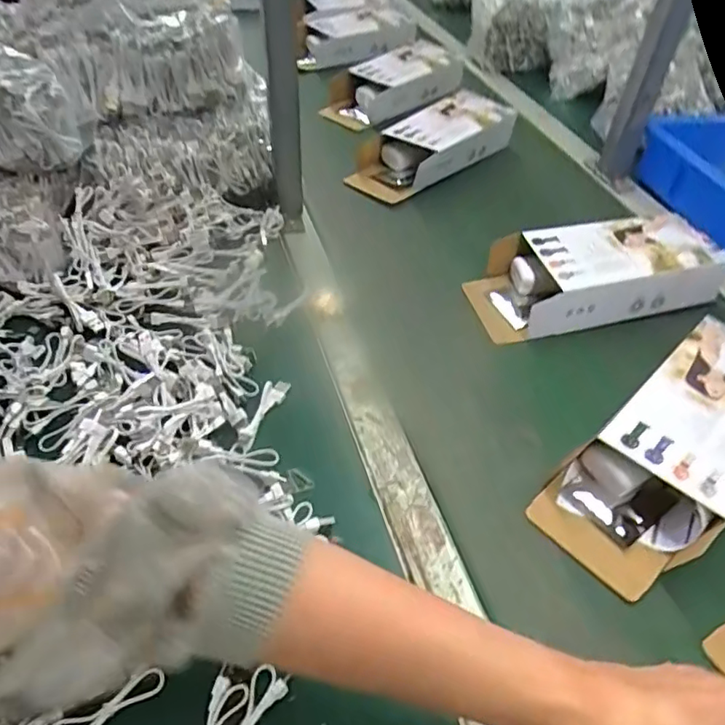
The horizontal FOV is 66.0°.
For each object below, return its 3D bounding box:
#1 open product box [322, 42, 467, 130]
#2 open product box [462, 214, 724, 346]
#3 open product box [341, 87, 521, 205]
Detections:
[{"bbox_3d":[0.043,-0.464,0.926,0.250,0.065,0.114,-34,55,-23],"label":"open product box"},{"bbox_3d":[0.241,-0.095,0.587,0.249,0.051,0.111,-10,49,-4],"label":"open product box"},{"bbox_3d":[0.100,-0.302,0.776,0.263,0.061,0.097,-36,55,-24],"label":"open product box"}]

